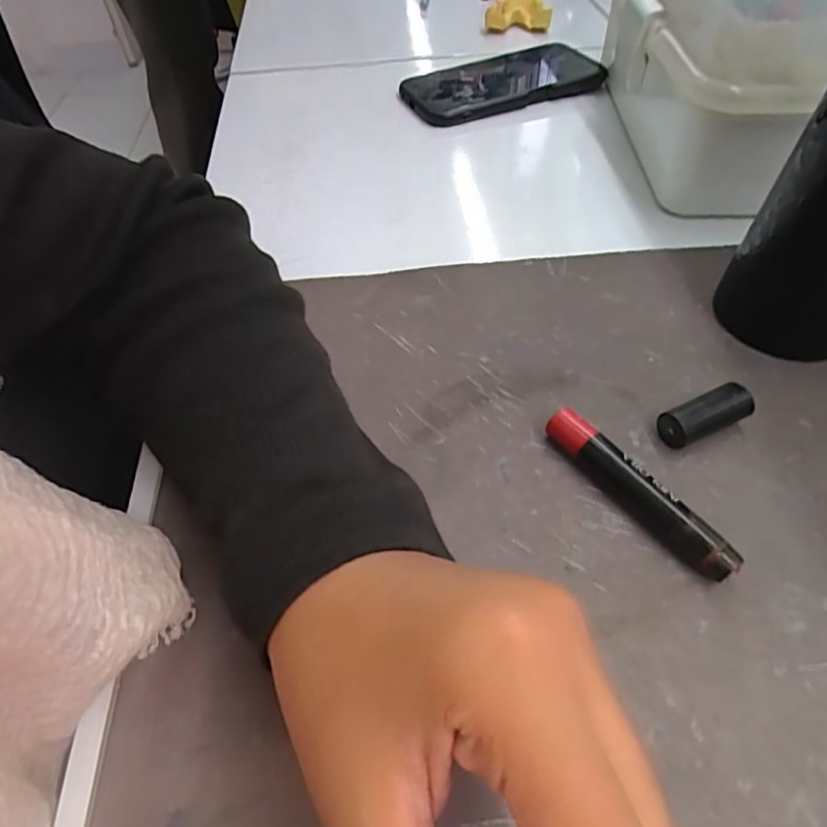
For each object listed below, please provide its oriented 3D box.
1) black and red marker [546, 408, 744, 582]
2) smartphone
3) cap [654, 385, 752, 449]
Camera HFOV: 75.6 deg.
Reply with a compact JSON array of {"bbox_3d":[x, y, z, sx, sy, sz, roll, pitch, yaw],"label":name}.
[{"bbox_3d":[0.092,0.032,0.222,0.014,0.016,0.089,-31,58,-20],"label":"black and red marker"},{"bbox_3d":[0.086,-0.311,0.495,0.190,0.014,0.106,-21,55,-14],"label":"smartphone"},{"bbox_3d":[0.134,0.001,0.245,0.042,0.016,0.016,-20,54,-13],"label":"cap"}]

